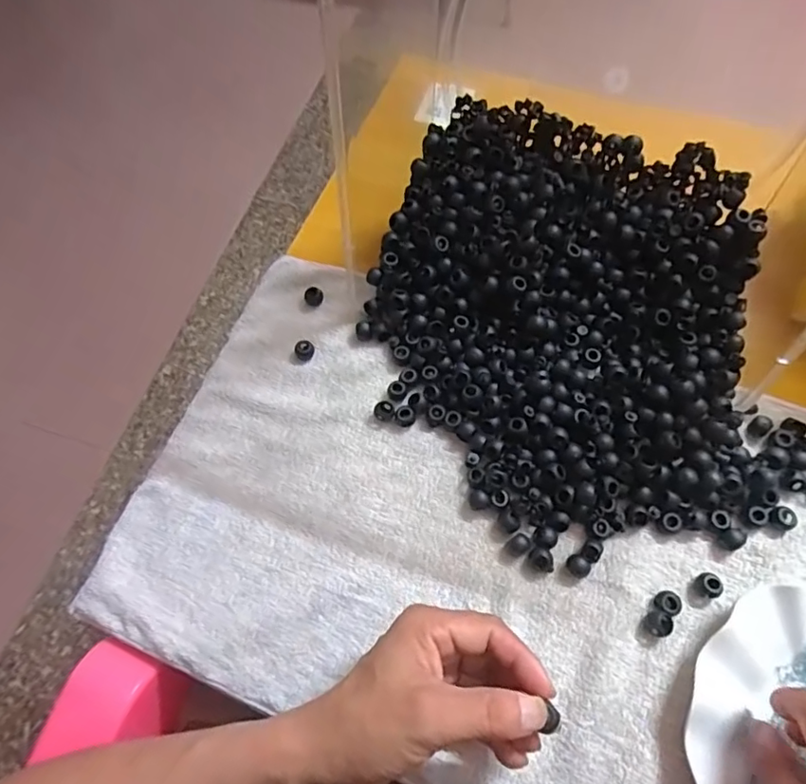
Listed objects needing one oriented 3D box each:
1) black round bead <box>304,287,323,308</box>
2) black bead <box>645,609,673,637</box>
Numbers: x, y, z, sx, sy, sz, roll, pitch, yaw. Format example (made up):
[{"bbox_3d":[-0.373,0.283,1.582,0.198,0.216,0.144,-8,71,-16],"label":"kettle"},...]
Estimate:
[{"bbox_3d":[-0.075,-0.080,0.465,0.015,0.012,0.012,-17,66,-5],"label":"black round bead"},{"bbox_3d":[0.159,0.144,0.344,0.014,0.011,0.014,25,70,14],"label":"black bead"}]

